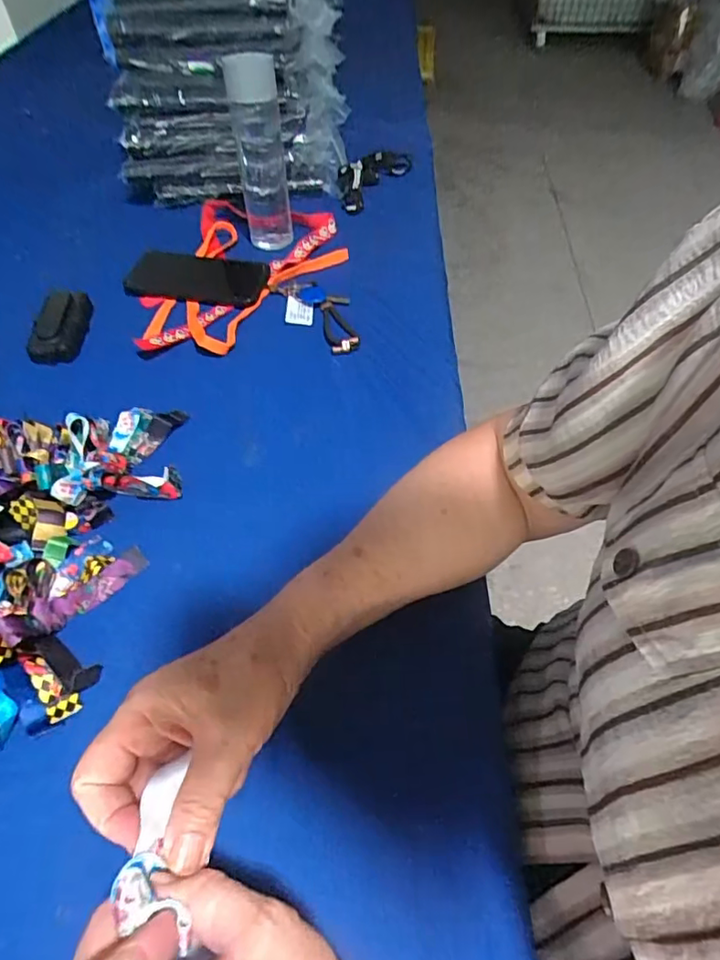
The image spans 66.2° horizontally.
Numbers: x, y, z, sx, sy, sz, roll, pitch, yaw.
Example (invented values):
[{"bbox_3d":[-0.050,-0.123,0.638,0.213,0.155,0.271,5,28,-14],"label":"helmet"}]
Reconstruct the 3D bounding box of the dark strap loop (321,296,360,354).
[{"bbox_3d":[-0.024,-0.175,0.611,0.036,0.012,0.102,-7,51,-6],"label":"dark strap loop"}]

